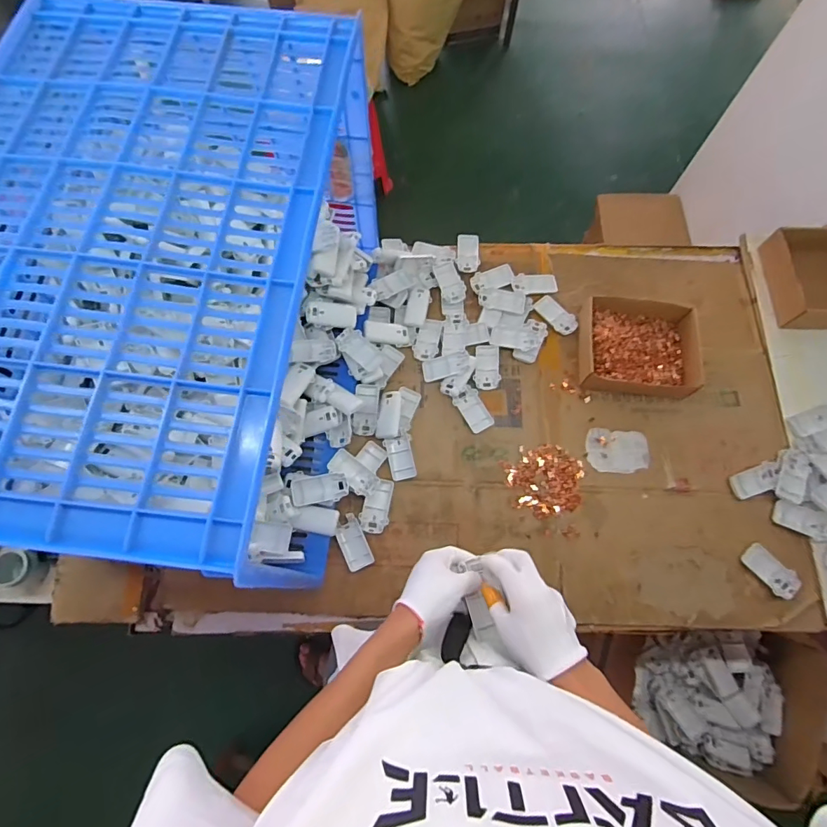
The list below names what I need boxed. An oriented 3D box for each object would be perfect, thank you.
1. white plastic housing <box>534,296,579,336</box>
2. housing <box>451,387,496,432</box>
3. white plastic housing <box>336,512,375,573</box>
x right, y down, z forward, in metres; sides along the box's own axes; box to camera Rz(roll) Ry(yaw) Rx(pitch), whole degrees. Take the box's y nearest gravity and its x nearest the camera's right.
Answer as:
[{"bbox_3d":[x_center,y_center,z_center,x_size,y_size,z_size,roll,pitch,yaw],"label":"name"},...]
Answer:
[{"bbox_3d":[0.293,-0.201,0.948,0.045,0.013,0.094,-38,76,-13],"label":"white plastic housing"},{"bbox_3d":[0.116,-0.006,0.888,0.050,0.016,0.083,-27,74,-10],"label":"housing"},{"bbox_3d":[-0.105,0.225,0.811,0.046,0.009,0.094,-22,73,-9],"label":"white plastic housing"}]

